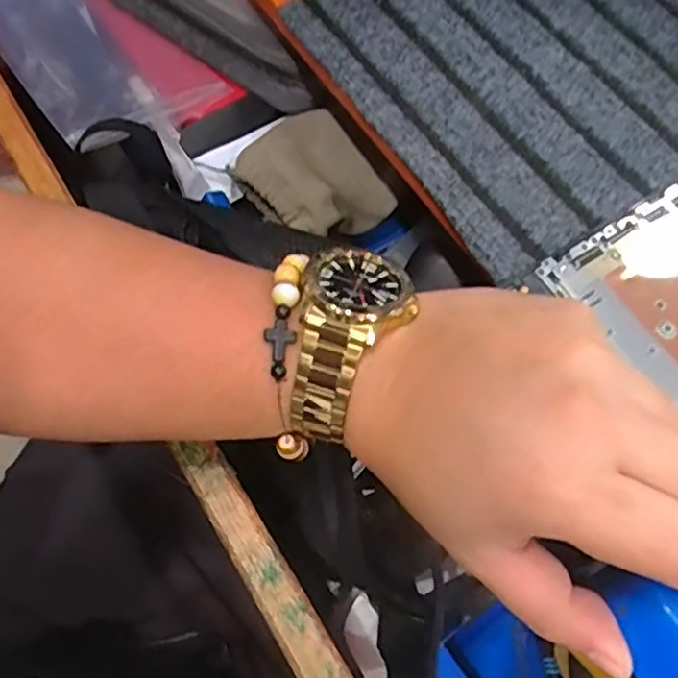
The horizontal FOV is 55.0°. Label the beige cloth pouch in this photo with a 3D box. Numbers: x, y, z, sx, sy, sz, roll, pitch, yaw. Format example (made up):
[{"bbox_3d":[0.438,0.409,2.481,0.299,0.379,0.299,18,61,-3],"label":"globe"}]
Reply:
[{"bbox_3d":[-0.016,-0.103,0.426,0.071,0.038,0.085,-35,70,-15],"label":"beige cloth pouch"}]

